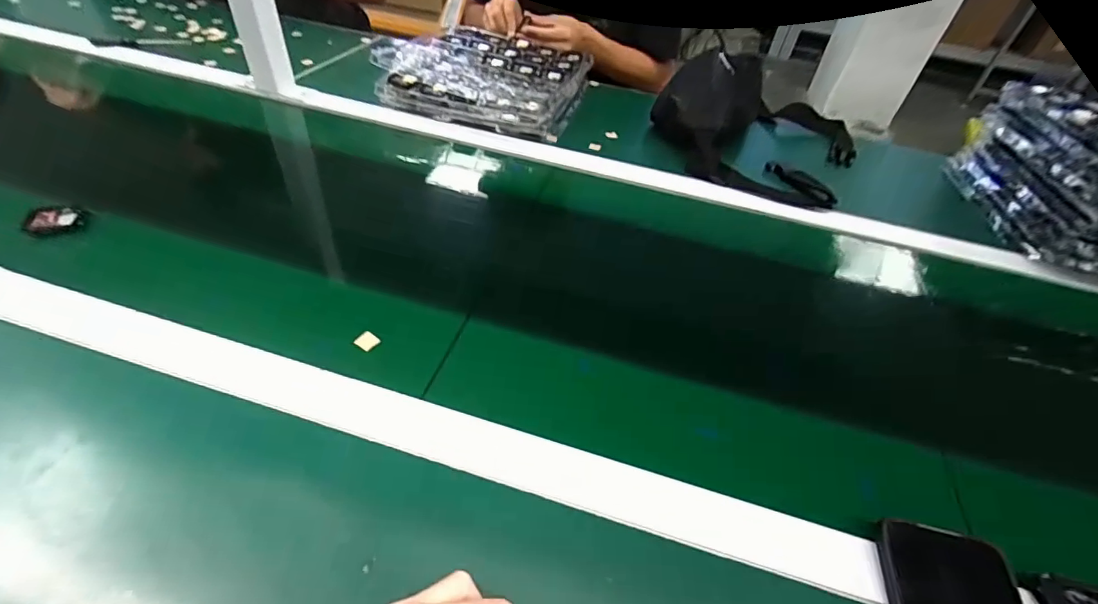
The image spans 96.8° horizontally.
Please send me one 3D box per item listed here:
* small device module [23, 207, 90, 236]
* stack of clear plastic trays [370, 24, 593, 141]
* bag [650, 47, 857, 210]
[{"bbox_3d":[-0.476,-0.080,0.472,0.042,0.013,0.030,-20,51,-25],"label":"small device module"},{"bbox_3d":[-0.090,-0.372,0.793,0.281,0.052,0.282,16,45,8],"label":"stack of clear plastic trays"},{"bbox_3d":[0.327,-0.288,0.754,0.286,0.116,0.356,27,48,19],"label":"bag"}]

